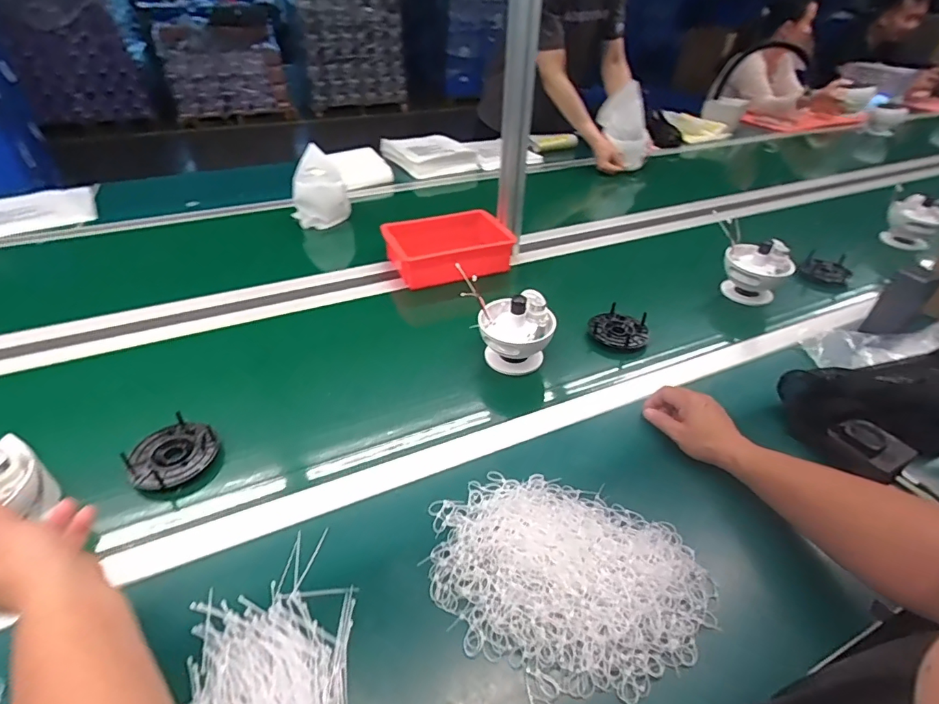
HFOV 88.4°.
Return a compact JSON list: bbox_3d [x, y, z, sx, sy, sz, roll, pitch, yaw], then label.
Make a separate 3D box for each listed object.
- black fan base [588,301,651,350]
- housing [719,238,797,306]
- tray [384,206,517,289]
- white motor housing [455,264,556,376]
[{"bbox_3d":[0.262,-0.040,0.847,0.102,0.039,0.077,15,53,15],"label":"black fan base"},{"bbox_3d":[0.567,-0.161,0.959,0.117,0.111,0.133,25,44,27],"label":"housing"},{"bbox_3d":[-0.042,-0.219,1.017,0.243,0.075,0.167,-15,41,-19],"label":"tray"},{"bbox_3d":[0.060,-0.040,0.779,0.151,0.108,0.137,1,39,0],"label":"white motor housing"}]

